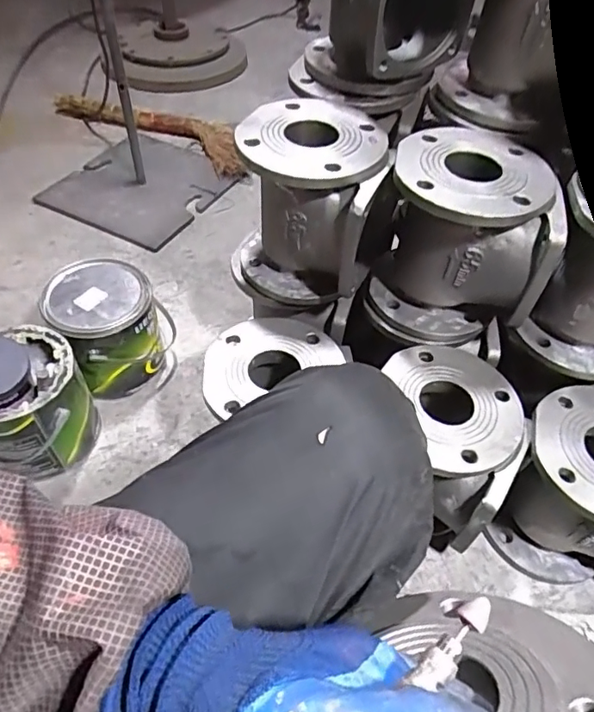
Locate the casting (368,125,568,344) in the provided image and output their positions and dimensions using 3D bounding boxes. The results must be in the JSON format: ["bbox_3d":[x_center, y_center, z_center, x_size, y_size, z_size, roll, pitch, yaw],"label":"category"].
[{"bbox_3d":[0.197,-0.139,0.654,0.184,0.203,0.154,9,51,3],"label":"casting"}]

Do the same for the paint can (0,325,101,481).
[{"bbox_3d":[-0.365,0.062,0.715,0.149,0.187,0.137,2,51,-2],"label":"paint can"}]

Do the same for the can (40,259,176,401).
[{"bbox_3d":[-0.281,-0.045,0.817,0.161,0.164,0.140,-30,58,-25],"label":"can"}]

